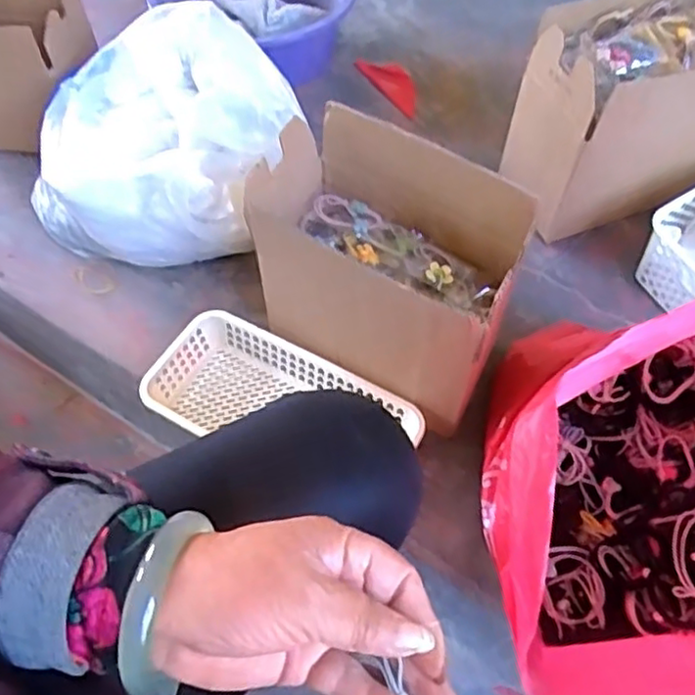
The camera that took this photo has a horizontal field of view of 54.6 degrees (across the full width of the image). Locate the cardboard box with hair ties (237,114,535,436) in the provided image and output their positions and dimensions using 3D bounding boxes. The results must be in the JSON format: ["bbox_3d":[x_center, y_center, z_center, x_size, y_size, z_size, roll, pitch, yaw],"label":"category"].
[{"bbox_3d":[0.032,-0.077,0.639,0.245,0.196,0.150,27,59,16],"label":"cardboard box with hair ties"}]

